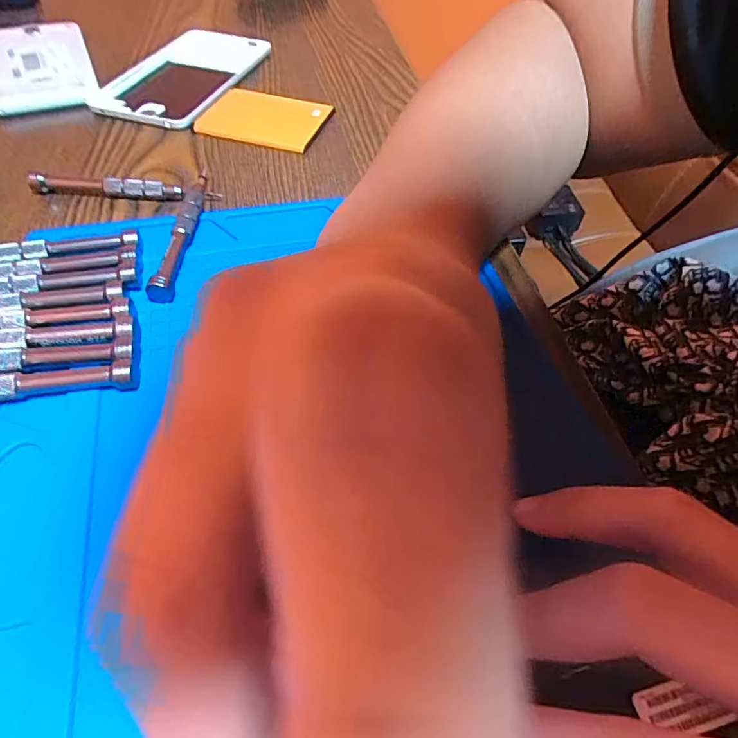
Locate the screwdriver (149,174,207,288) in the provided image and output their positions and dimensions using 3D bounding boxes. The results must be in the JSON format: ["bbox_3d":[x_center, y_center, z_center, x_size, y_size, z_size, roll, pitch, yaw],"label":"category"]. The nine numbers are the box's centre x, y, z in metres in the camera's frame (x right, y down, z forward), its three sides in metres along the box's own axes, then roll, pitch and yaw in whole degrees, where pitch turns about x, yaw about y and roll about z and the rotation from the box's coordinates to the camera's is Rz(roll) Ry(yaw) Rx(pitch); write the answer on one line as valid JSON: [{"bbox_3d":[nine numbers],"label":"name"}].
[{"bbox_3d":[-0.095,-0.071,0.246,0.009,0.012,0.091,3,53,-2],"label":"screwdriver"}]

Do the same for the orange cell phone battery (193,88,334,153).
[{"bbox_3d":[-0.072,-0.177,0.331,0.079,0.010,0.063,14,53,7],"label":"orange cell phone battery"}]

